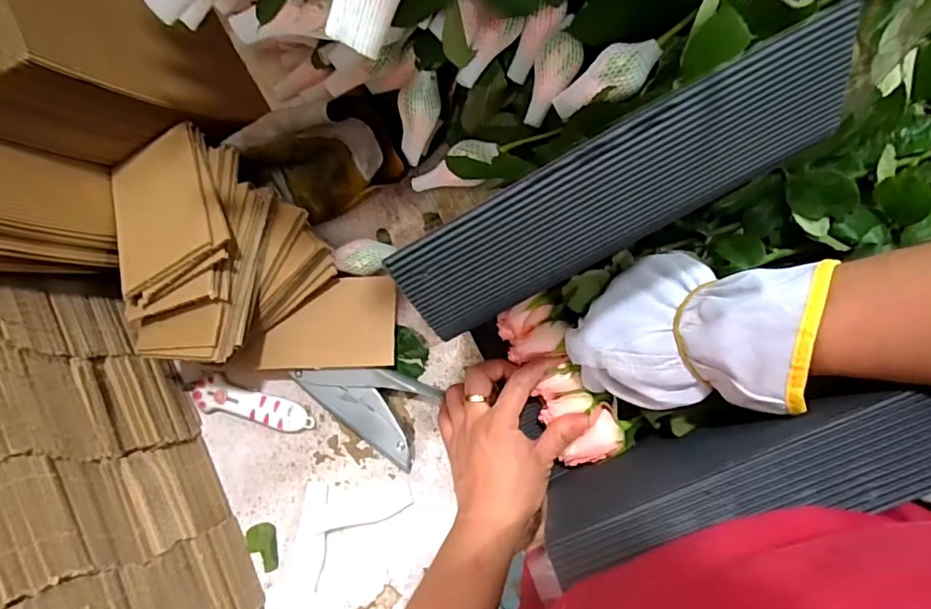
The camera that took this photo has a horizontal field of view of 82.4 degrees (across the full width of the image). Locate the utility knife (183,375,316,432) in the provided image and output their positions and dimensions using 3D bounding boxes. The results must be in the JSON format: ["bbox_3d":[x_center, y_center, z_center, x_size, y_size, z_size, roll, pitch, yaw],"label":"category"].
[{"bbox_3d":[-0.202,0.092,0.489,0.129,0.013,0.031,14,86,7],"label":"utility knife"}]

